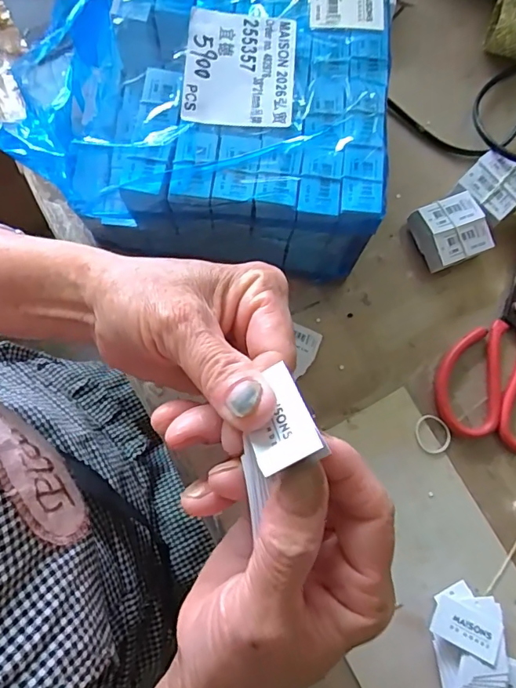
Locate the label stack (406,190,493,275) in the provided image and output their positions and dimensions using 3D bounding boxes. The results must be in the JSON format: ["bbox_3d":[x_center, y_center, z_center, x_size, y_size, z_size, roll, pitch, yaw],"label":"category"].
[{"bbox_3d":[0.127,-0.072,0.324,0.043,0.025,0.042,-23,79,-6],"label":"label stack"}]

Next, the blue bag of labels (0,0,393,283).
[{"bbox_3d":[-0.032,-0.135,0.299,0.201,0.089,0.161,7,74,-6],"label":"blue bag of labels"}]

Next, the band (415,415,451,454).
[{"bbox_3d":[0.109,0.056,0.303,0.021,0.004,0.024,-20,79,-5],"label":"band"}]

